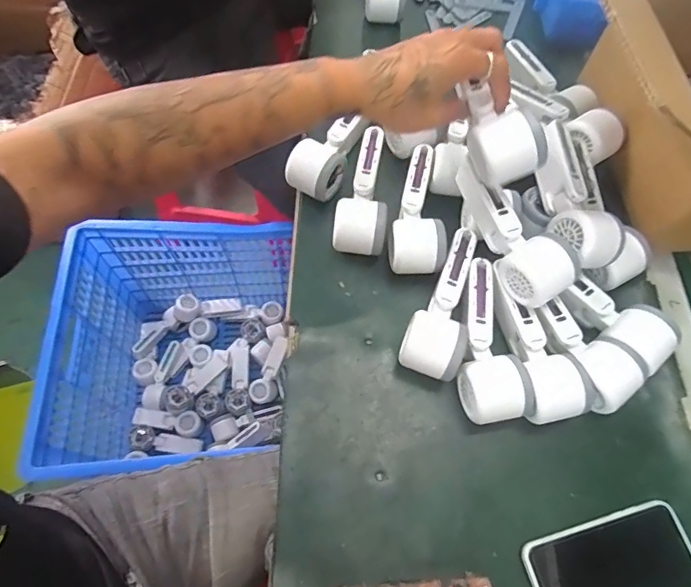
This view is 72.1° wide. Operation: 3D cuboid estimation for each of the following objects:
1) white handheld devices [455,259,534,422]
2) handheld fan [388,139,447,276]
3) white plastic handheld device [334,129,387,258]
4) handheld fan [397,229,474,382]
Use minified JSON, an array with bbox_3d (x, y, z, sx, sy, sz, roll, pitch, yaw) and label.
[{"bbox_3d":[0.136,0.046,0.475,0.060,0.043,0.163,-4,66,-3],"label":"white handheld devices"},{"bbox_3d":[0.077,-0.097,0.533,0.060,0.048,0.156,2,65,-1],"label":"handheld fan"},{"bbox_3d":[0.022,-0.119,0.542,0.055,0.049,0.154,6,65,1],"label":"white plastic handheld device"},{"bbox_3d":[0.102,0.008,0.495,0.056,0.043,0.165,18,65,6],"label":"handheld fan"}]

